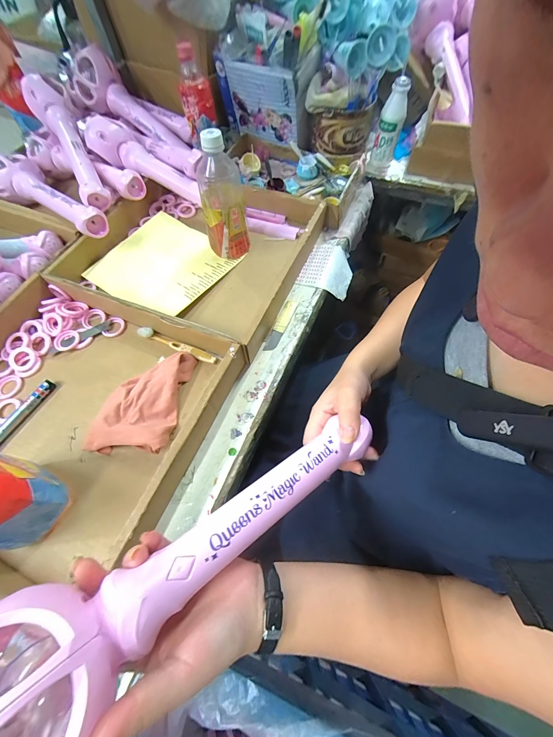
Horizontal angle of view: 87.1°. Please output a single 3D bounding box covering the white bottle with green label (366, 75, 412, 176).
[{"bbox_3d":[0.236,-0.504,0.615,0.053,0.148,0.056,15,64,8],"label":"white bottle with green label"}]

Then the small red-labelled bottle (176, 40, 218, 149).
[{"bbox_3d":[-0.155,-0.527,0.574,0.063,0.144,0.053,-10,63,-4],"label":"small red-labelled bottle"}]

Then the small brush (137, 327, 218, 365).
[{"bbox_3d":[-0.153,-0.037,0.448,0.136,0.009,0.016,21,65,12],"label":"small brush"}]

